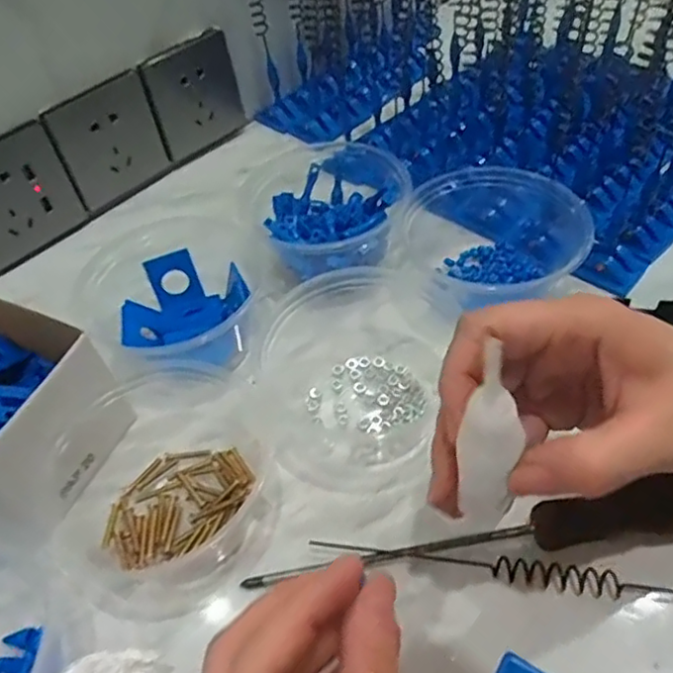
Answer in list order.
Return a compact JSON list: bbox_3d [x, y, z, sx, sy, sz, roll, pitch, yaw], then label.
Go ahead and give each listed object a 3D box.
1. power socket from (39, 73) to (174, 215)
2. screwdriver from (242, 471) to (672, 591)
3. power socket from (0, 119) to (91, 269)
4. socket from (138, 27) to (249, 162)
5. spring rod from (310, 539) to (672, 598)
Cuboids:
[{"bbox_3d":[-0.182,-0.157,0.507,0.087,0.086,0.016,-39,56,-24],"label":"power socket"},{"bbox_3d":[0.074,0.100,0.304,0.234,0.025,0.026,-11,52,3],"label":"screwdriver"},{"bbox_3d":[-0.241,-0.106,0.469,0.017,0.083,0.086,34,61,30],"label":"power socket"},{"bbox_3d":[-0.122,-0.209,0.540,0.016,0.087,0.086,35,61,30],"label":"socket"},{"bbox_3d":[0.083,0.114,0.300,0.188,0.011,0.012,2,50,8],"label":"spring rod"}]

